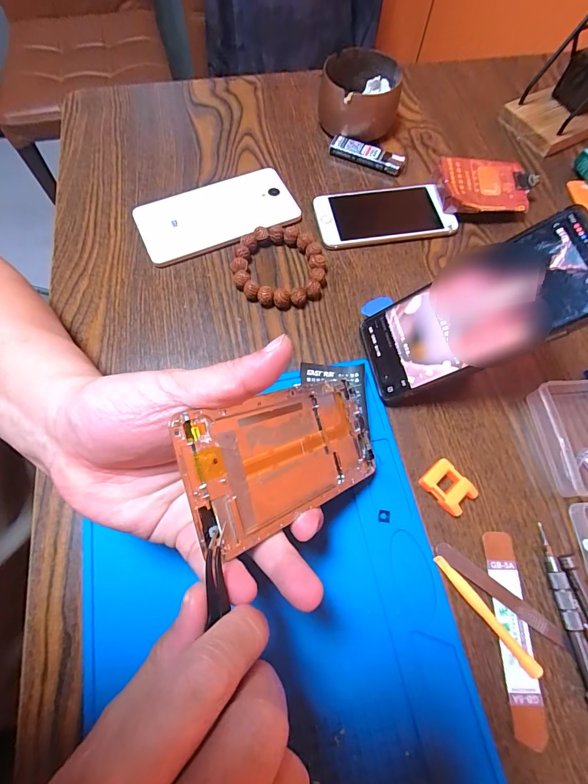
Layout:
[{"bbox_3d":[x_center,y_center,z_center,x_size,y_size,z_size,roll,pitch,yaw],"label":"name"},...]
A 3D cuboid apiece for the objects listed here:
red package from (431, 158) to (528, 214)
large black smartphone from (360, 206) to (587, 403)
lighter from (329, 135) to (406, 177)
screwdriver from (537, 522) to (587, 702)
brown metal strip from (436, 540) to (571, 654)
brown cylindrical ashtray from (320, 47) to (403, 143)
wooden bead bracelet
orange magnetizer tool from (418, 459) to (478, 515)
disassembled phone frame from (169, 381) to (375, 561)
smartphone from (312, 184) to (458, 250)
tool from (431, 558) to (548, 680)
[{"bbox_3d":[0.186,-0.201,0.373,0.085,0.025,0.058,3,68,0],"label":"red package"},{"bbox_3d":[0.124,-0.054,0.264,0.162,0.010,0.074,-26,64,32],"label":"large black smartphone"},{"bbox_3d":[0.078,-0.255,0.402,0.080,0.014,0.020,22,69,8],"label":"lighter"},{"bbox_3d":[0.177,0.142,0.243,0.010,0.010,0.103,-4,68,-3],"label":"screwdriver"},{"bbox_3d":[0.138,0.134,0.248,0.096,0.004,0.013,36,72,13],"label":"brown metal strip"},{"bbox_3d":[0.071,-0.321,0.407,0.081,0.051,0.085,0,68,-1],"label":"brown cylindrical ashtray"},{"bbox_3d":[-0.014,-0.114,0.341,0.082,0.017,0.088,0,68,-1],"label":"wooden bead bracelet"},{"bbox_3d":[0.110,0.069,0.270,0.026,0.013,0.035,-38,73,-15],"label":"orange magnetizer tool"},{"bbox_3d":[0.002,0.034,0.214,0.138,0.004,0.067,-13,85,-46],"label":"disassembled phone frame"},{"bbox_3d":[0.087,-0.178,0.372,0.131,0.009,0.071,-10,68,-5],"label":"smartphone"},{"bbox_3d":[0.124,0.142,0.242,0.009,0.006,0.083,-35,72,-14],"label":"tool"}]

